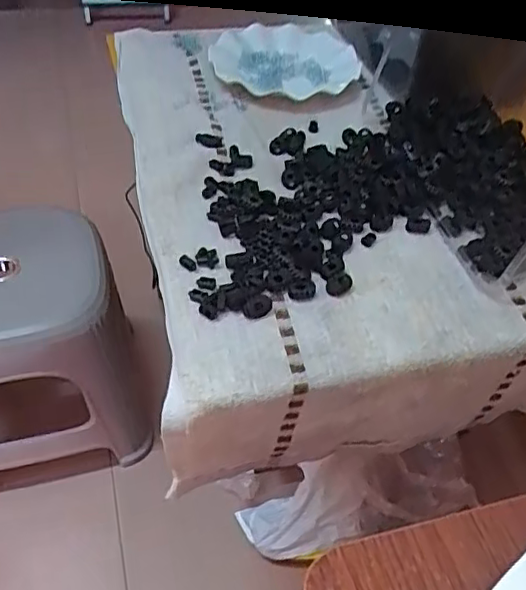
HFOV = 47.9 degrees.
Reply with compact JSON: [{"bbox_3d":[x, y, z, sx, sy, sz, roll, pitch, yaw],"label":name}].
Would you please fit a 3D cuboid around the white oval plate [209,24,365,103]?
[{"bbox_3d":[0.027,-0.283,0.716,0.180,0.033,0.145,-4,47,-8],"label":"white oval plate"}]

